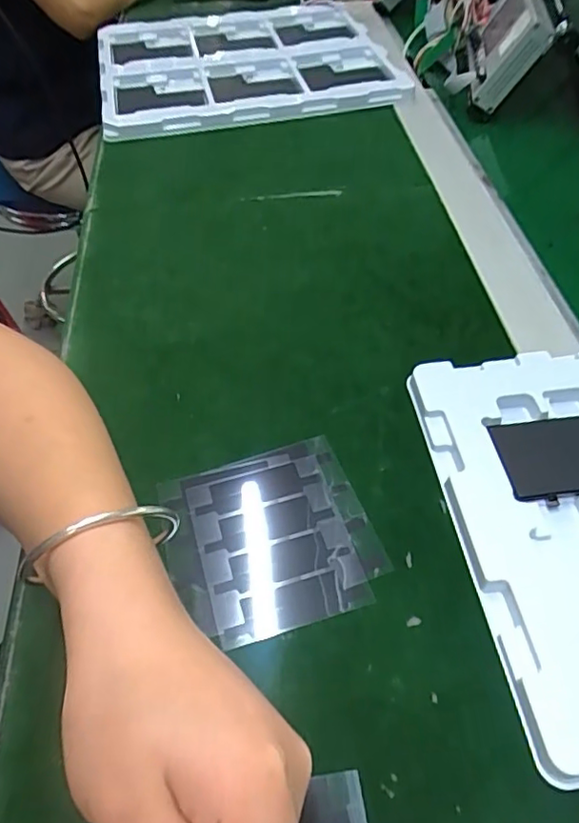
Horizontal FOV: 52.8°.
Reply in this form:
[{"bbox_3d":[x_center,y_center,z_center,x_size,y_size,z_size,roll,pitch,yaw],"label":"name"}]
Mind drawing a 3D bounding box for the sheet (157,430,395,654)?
[{"bbox_3d":[-0.011,0.066,0.305,0.102,0.007,0.098,-15,53,-10],"label":"sheet"}]

